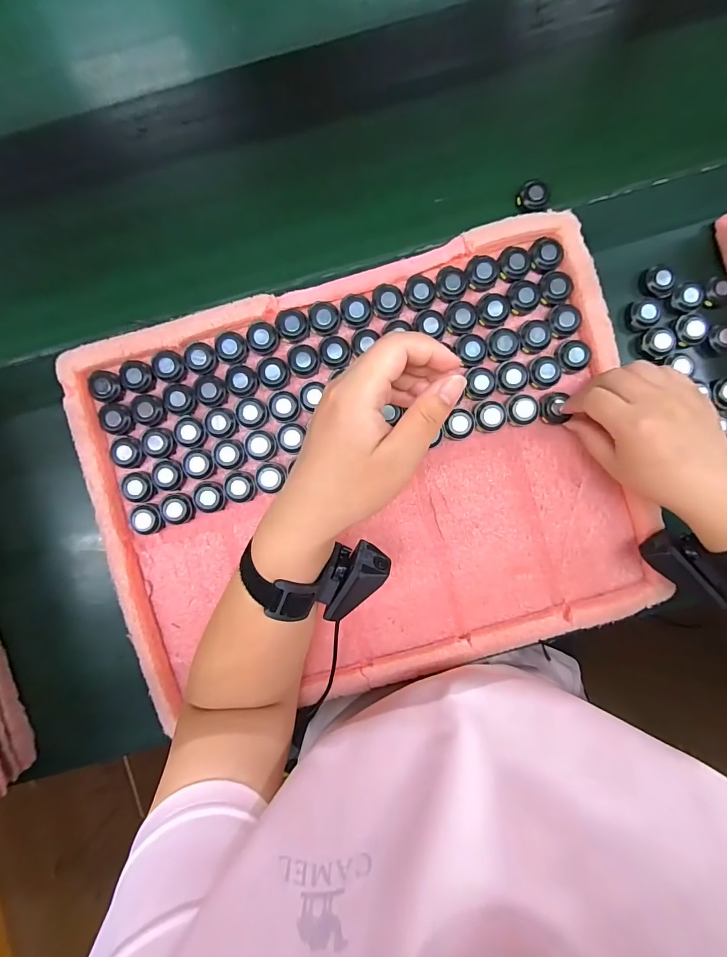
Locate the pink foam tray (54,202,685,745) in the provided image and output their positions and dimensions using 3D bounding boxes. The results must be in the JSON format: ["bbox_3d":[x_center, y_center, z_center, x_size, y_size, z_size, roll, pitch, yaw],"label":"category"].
[{"bbox_3d":[0.004,0.003,0.363,0.482,0.038,0.373,-17,86,0],"label":"pink foam tray"}]

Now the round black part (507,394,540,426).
[{"bbox_3d":[0.149,-0.065,0.361,0.027,0.013,0.030,24,88,2],"label":"round black part"}]

